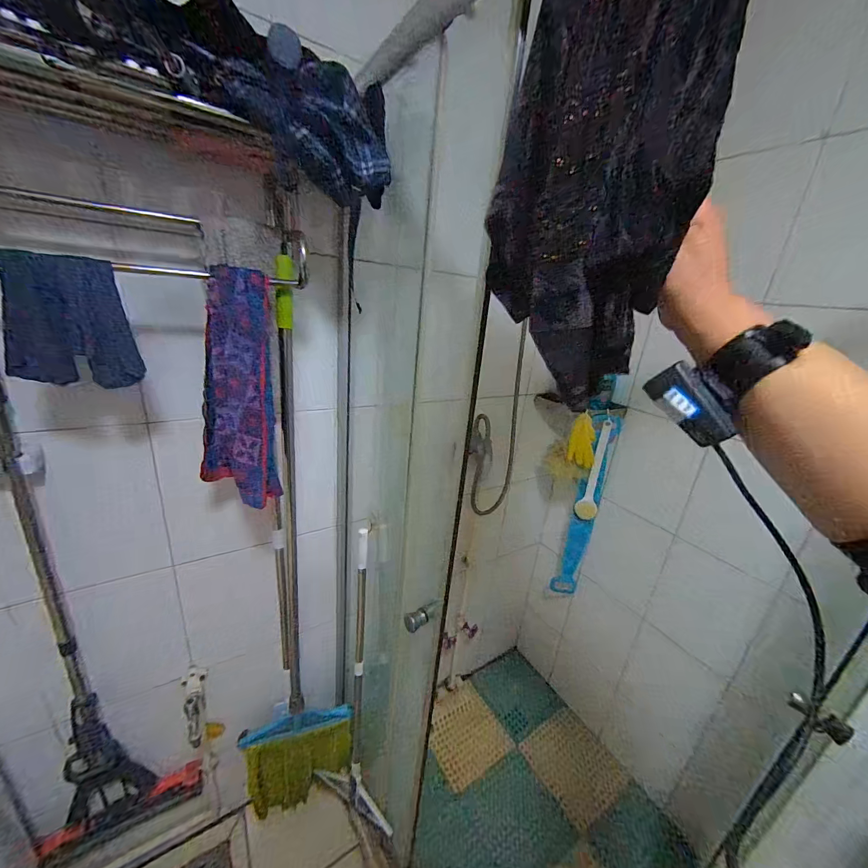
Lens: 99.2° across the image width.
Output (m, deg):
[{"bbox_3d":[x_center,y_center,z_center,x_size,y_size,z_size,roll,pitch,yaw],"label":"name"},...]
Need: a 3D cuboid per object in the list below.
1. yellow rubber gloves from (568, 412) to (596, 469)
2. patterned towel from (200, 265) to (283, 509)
[{"bbox_3d":[0.467,0.023,1.150,0.083,0.154,0.050,14,22,22],"label":"yellow rubber gloves"},{"bbox_3d":[-0.322,-0.065,0.603,0.119,0.362,0.088,-6,23,-29],"label":"patterned towel"}]

